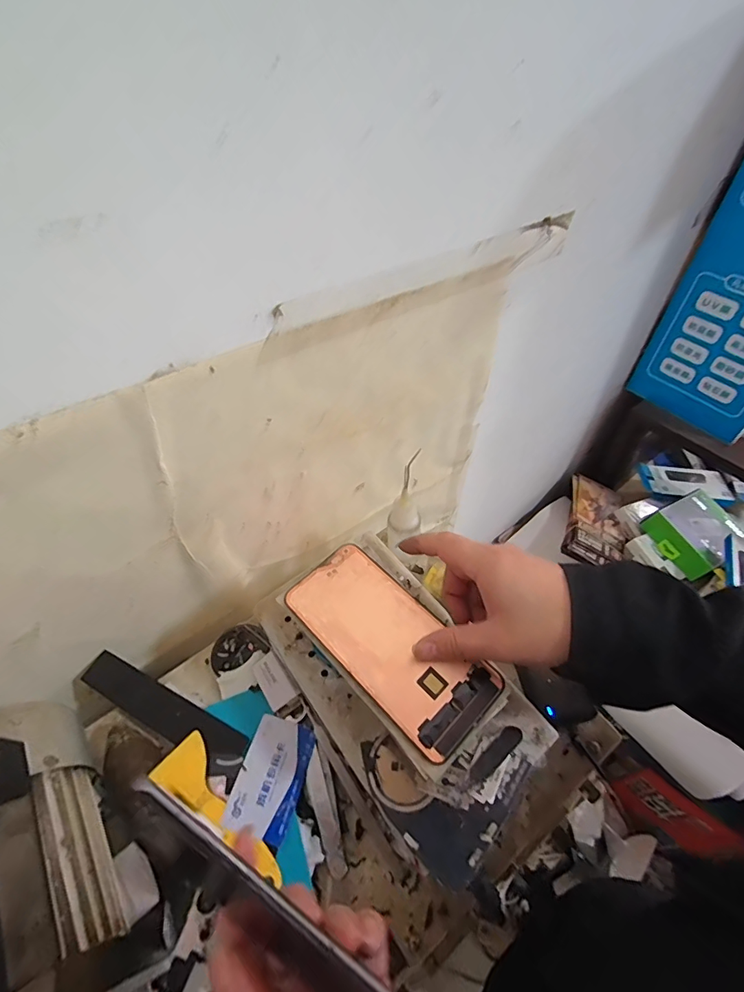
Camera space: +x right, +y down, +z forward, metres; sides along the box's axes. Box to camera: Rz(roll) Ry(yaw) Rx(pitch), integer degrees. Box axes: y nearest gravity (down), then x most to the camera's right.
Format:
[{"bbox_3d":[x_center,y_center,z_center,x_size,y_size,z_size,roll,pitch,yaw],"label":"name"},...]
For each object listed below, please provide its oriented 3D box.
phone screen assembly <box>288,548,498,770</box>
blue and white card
[{"bbox_3d":[0.011,0.104,0.329,0.074,0.006,0.159,-36,60,-24],"label":"phone screen assembly"},{"bbox_3d":[-0.084,0.234,0.377,0.053,0.004,0.084,15,51,9],"label":"blue and white card"}]

